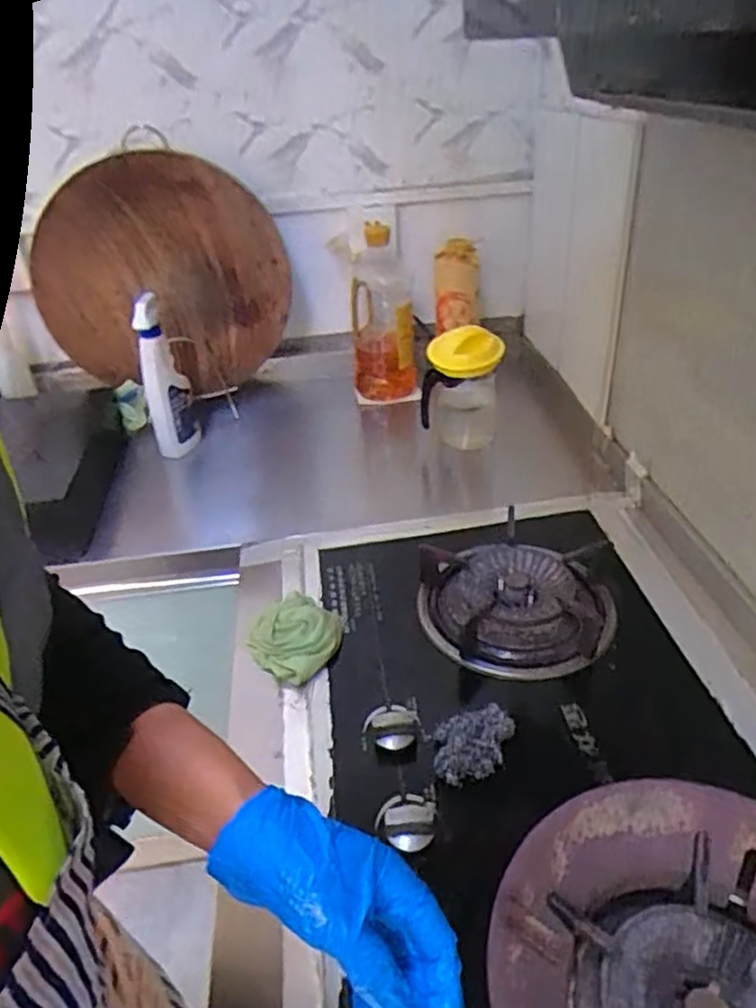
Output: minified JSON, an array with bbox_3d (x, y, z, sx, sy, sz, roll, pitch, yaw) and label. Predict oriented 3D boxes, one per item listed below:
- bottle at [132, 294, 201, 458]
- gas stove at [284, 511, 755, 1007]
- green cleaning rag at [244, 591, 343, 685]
[{"bbox_3d":[-0.326,-0.187,1.043,0.071,0.234,0.060,-14,35,-14],"label":"bottle"},{"bbox_3d":[0.123,0.200,0.545,0.367,0.096,0.705,-6,34,-2],"label":"gas stove"},{"bbox_3d":[-0.085,0.135,0.717,0.091,0.038,0.102,-26,39,-29],"label":"green cleaning rag"}]

